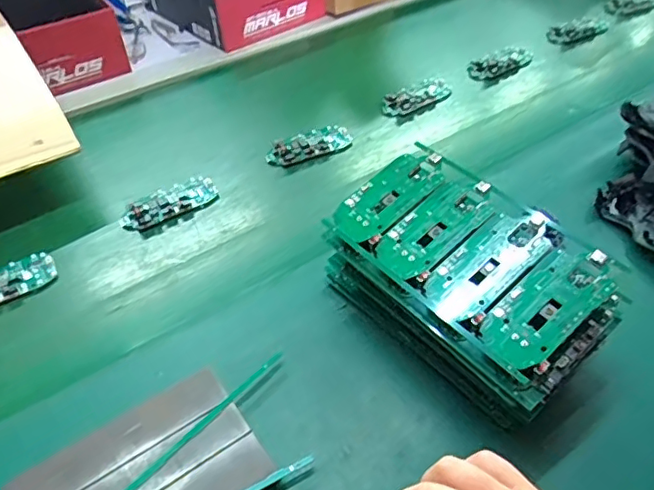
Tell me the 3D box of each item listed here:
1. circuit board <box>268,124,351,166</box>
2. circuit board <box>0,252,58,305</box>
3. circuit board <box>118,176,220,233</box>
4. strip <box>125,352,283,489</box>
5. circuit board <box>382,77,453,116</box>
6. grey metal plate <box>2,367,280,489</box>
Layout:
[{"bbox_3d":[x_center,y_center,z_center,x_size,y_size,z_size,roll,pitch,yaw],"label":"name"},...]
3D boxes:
[{"bbox_3d":[-0.020,-0.112,0.642,0.097,0.010,0.048,-20,46,-17],"label":"circuit board"},{"bbox_3d":[-0.297,0.033,0.506,0.098,0.010,0.044,-24,48,-21],"label":"circuit board"},{"bbox_3d":[-0.163,-0.042,0.580,0.099,0.009,0.044,-28,49,-23],"label":"circuit board"},{"bbox_3d":[-0.099,0.134,0.379,0.007,0.004,0.188,31,53,30],"label":"strip"},{"bbox_3d":[0.111,-0.184,0.703,0.099,0.018,0.042,-27,49,-23],"label":"circuit board"},{"bbox_3d":[-0.121,0.152,0.369,0.148,0.015,0.094,-27,49,-23],"label":"grey metal plate"}]

